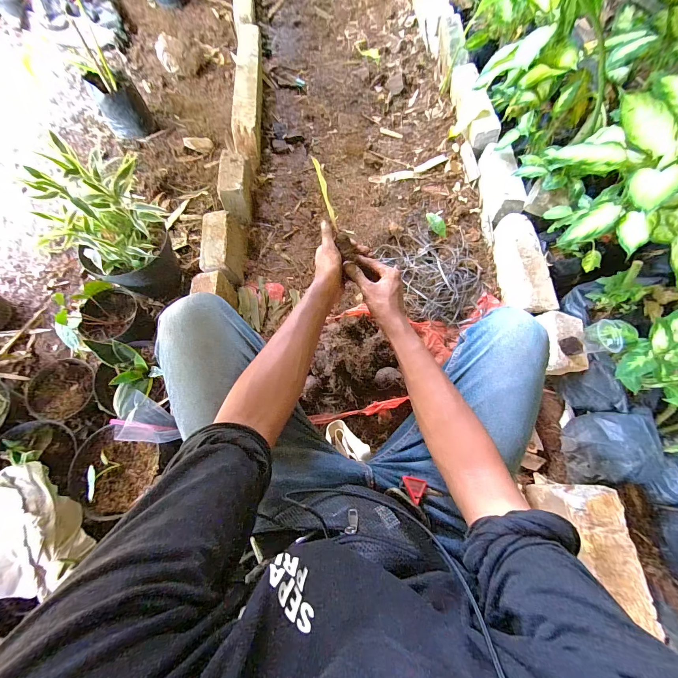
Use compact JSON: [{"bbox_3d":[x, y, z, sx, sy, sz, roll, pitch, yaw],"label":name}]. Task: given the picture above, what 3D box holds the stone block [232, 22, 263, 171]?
[{"bbox_3d":[-0.322,-0.888,1.146,0.087,0.159,0.608,-4,71,-2],"label":"stone block"}]

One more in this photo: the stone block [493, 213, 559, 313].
[{"bbox_3d":[0.519,-0.208,0.895,0.074,0.124,0.318,0,71,0],"label":"stone block"}]

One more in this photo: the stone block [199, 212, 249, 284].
[{"bbox_3d":[-0.329,-0.261,0.897,0.099,0.111,0.212,-2,71,-1],"label":"stone block"}]

